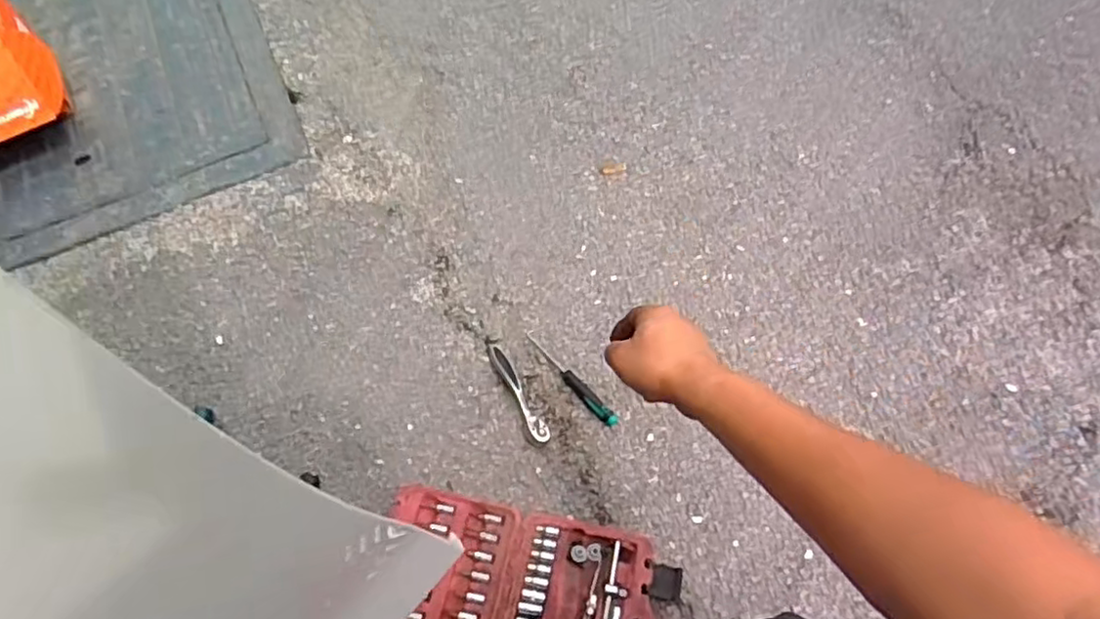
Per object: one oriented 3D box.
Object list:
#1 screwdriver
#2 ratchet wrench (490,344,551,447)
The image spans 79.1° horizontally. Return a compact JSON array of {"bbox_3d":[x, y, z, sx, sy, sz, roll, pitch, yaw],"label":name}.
[{"bbox_3d":[0.024,0.084,0.846,0.018,0.012,0.165,-38,69,-15],"label":"screwdriver"},{"bbox_3d":[-0.040,0.102,0.839,0.021,0.023,0.147,-26,66,-10],"label":"ratchet wrench"}]

